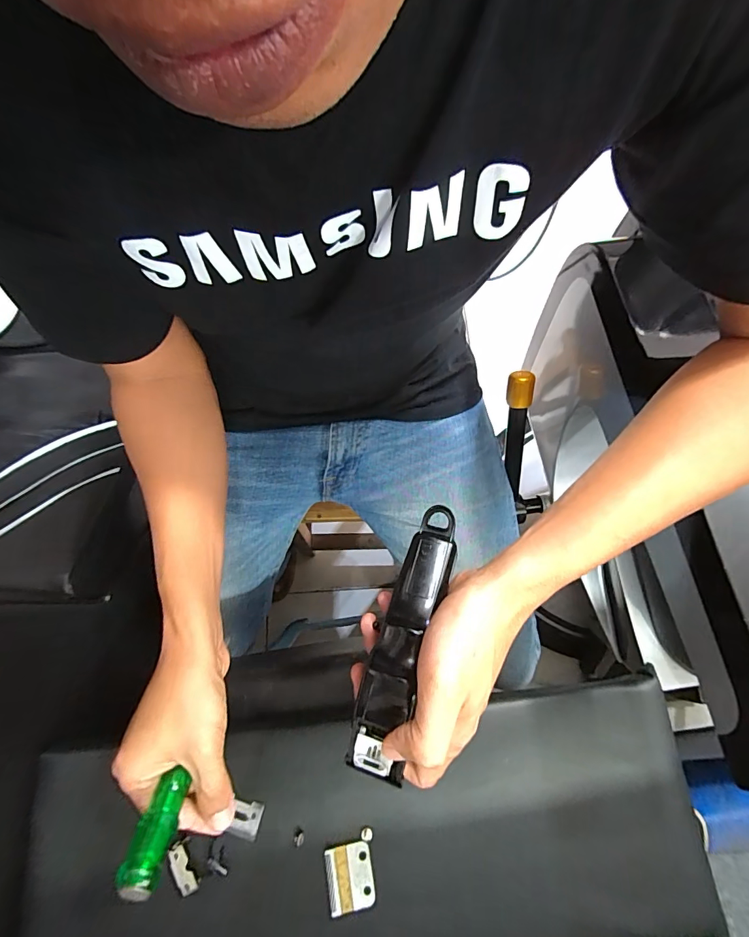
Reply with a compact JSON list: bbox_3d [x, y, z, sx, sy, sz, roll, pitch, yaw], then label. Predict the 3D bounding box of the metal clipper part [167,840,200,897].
[{"bbox_3d":[-0.160,0.335,0.352,0.015,0.004,0.040,-25,86,-6],"label":"metal clipper part"}]

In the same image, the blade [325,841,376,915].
[{"bbox_3d":[-0.021,0.352,0.362,0.038,0.005,0.047,-10,72,-1],"label":"blade"}]

